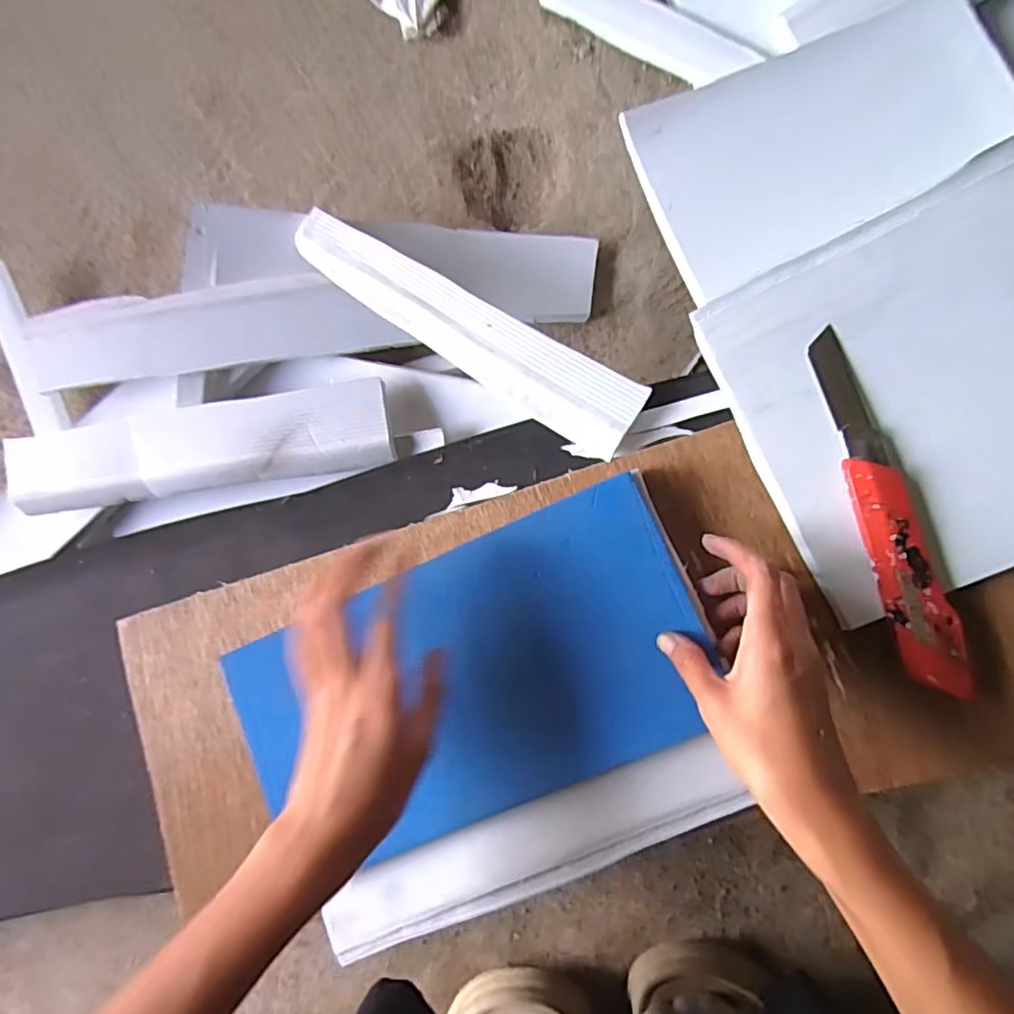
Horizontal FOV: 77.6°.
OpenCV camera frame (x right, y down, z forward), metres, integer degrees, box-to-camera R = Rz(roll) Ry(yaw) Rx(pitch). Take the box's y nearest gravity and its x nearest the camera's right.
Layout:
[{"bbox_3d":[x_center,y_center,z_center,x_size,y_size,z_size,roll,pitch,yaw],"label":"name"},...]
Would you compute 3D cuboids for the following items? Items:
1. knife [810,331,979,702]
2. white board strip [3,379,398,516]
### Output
[{"bbox_3d":[0.210,0.000,0.347,0.031,0.016,0.202,-15,85,8],"label":"knife"},{"bbox_3d":[-0.228,-0.042,0.466,0.285,0.032,0.062,-9,86,9],"label":"white board strip"}]

